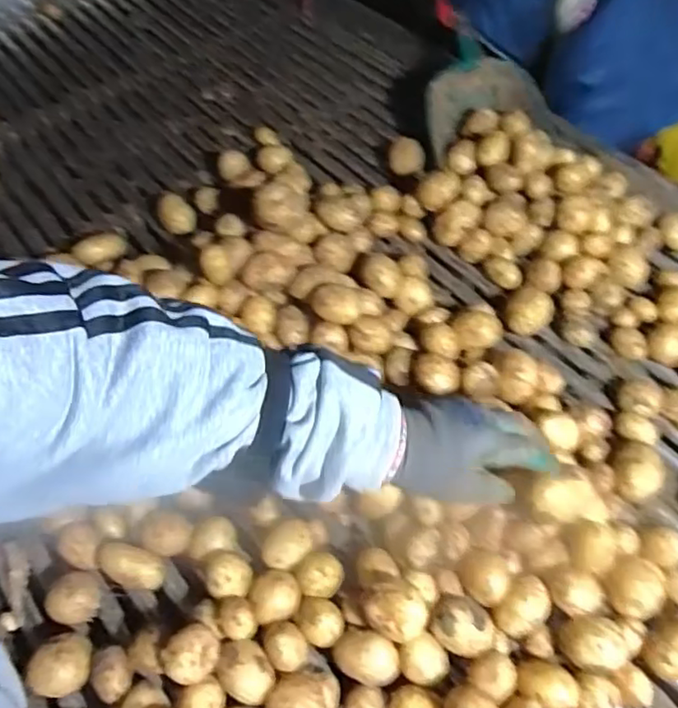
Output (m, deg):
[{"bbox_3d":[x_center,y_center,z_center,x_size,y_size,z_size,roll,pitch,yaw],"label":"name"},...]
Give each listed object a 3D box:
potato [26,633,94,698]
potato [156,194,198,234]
[{"bbox_3d":[-0.240,0.277,0.536,0.048,0.042,0.050,-1,52,2],"label":"potato"},{"bbox_3d":[-0.230,-0.194,0.865,0.047,0.049,0.045,-1,52,2],"label":"potato"}]

